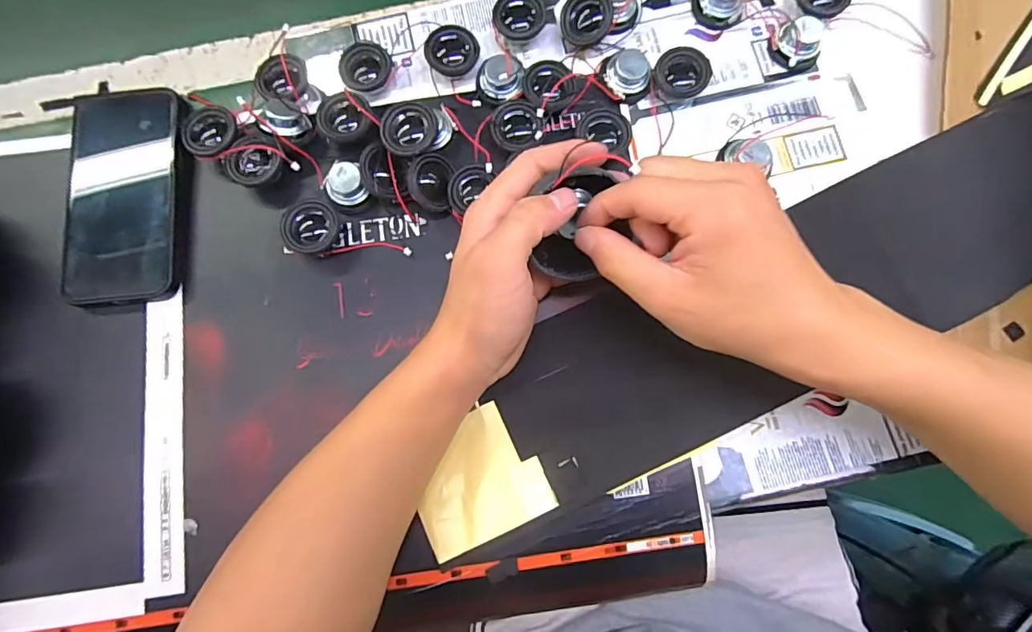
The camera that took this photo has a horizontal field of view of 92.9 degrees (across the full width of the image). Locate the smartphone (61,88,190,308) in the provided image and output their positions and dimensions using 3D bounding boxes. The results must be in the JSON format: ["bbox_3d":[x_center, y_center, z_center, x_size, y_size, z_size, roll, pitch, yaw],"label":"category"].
[{"bbox_3d":[-0.261,-0.083,0.331,0.079,0.018,0.148,-6,79,0],"label":"smartphone"}]

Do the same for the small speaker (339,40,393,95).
[{"bbox_3d":[-0.104,-0.171,0.337,0.032,0.015,0.034,33,94,-14],"label":"small speaker"}]

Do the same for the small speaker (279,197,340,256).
[{"bbox_3d":[-0.133,-0.058,0.320,0.032,0.020,0.034,28,81,6],"label":"small speaker"}]

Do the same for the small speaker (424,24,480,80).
[{"bbox_3d":[-0.044,-0.180,0.338,0.035,0.018,0.034,-40,97,-3],"label":"small speaker"}]

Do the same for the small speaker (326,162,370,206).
[{"bbox_3d":[-0.112,-0.085,0.325,0.026,0.022,0.024,0,80,1],"label":"small speaker"}]

